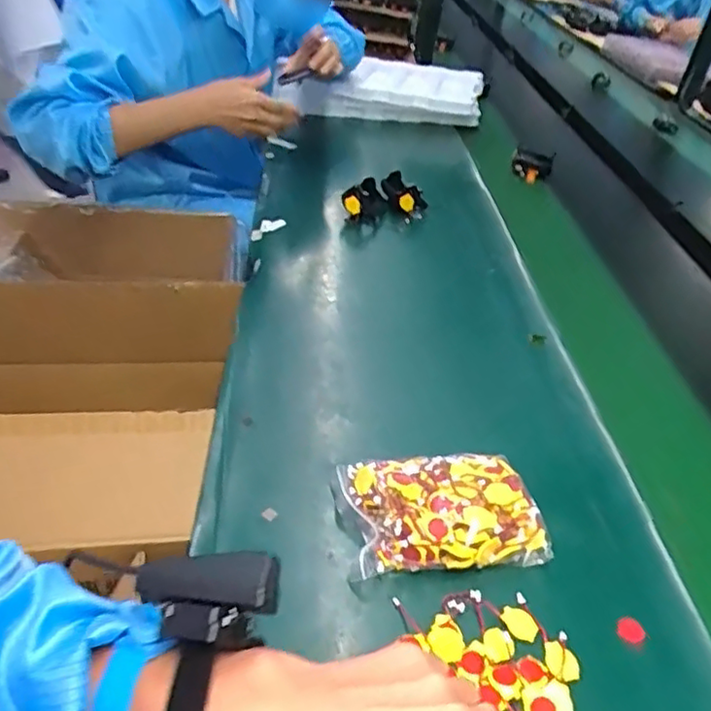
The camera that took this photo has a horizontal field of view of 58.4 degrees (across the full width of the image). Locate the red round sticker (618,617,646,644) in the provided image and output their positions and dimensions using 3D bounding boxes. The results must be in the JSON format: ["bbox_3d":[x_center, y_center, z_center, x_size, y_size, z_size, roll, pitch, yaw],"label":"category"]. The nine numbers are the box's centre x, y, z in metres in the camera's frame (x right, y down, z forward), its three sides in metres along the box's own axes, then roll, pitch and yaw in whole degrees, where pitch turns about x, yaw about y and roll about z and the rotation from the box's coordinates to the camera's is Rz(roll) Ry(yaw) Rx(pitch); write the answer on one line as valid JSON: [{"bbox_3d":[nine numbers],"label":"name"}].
[{"bbox_3d":[0.192,0.191,0.442,0.018,0.004,0.018,1,48,-1],"label":"red round sticker"}]

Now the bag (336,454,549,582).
[{"bbox_3d":[0.065,0.117,0.486,0.148,0.030,0.092,-1,41,-10],"label":"bag"}]

